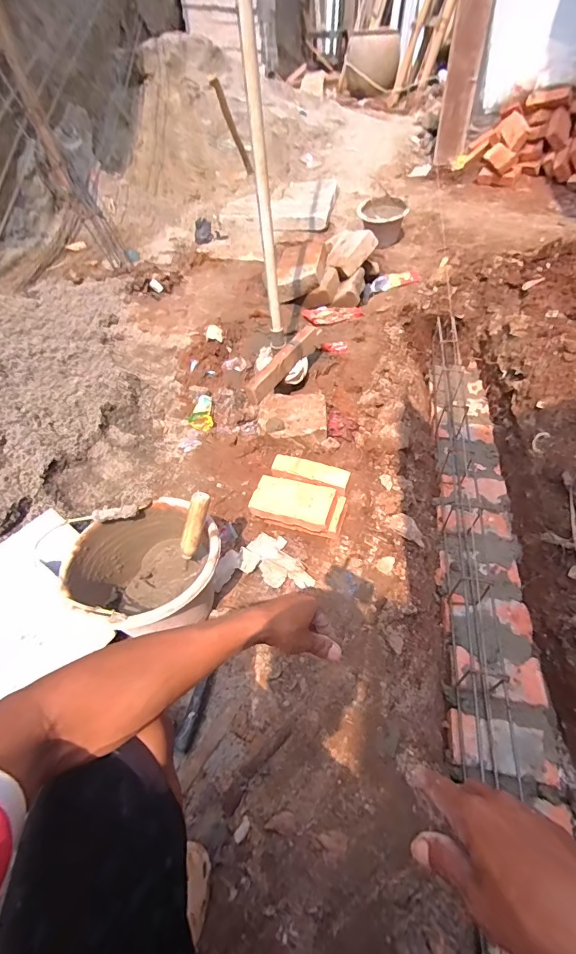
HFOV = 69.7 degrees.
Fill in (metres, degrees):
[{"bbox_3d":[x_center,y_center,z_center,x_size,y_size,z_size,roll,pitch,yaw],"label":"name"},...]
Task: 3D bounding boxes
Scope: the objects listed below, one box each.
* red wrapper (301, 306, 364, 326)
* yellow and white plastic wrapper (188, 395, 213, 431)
[{"bbox_3d":[0.183,-0.678,1.717,0.238,0.022,0.144,-7,49,0],"label":"red wrapper"},{"bbox_3d":[-0.263,-0.196,1.245,0.076,0.048,0.106,-8,49,-1],"label":"yellow and white plastic wrapper"}]

